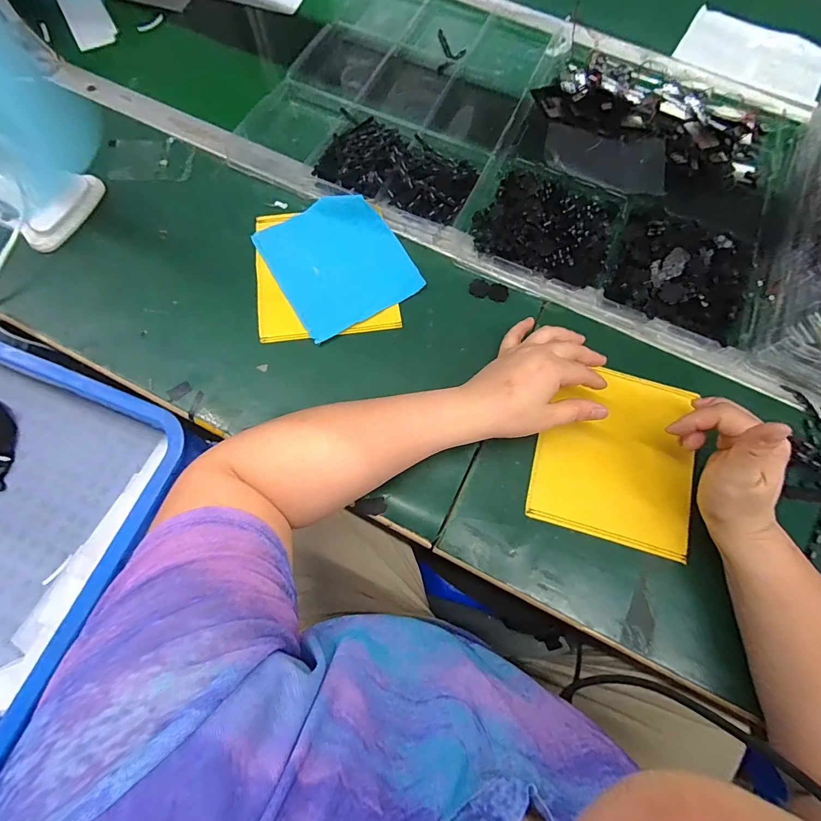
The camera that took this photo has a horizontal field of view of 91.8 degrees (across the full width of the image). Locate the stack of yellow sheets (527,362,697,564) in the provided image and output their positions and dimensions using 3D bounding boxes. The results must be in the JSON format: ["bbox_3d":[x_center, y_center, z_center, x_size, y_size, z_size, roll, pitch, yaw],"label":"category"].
[{"bbox_3d":[0.204,0.041,0.390,0.148,0.015,0.166,17,72,4],"label":"stack of yellow sheets"}]

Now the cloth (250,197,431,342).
[{"bbox_3d":[-0.083,-0.174,0.453,0.144,0.017,0.164,-31,75,-12],"label":"cloth"}]

